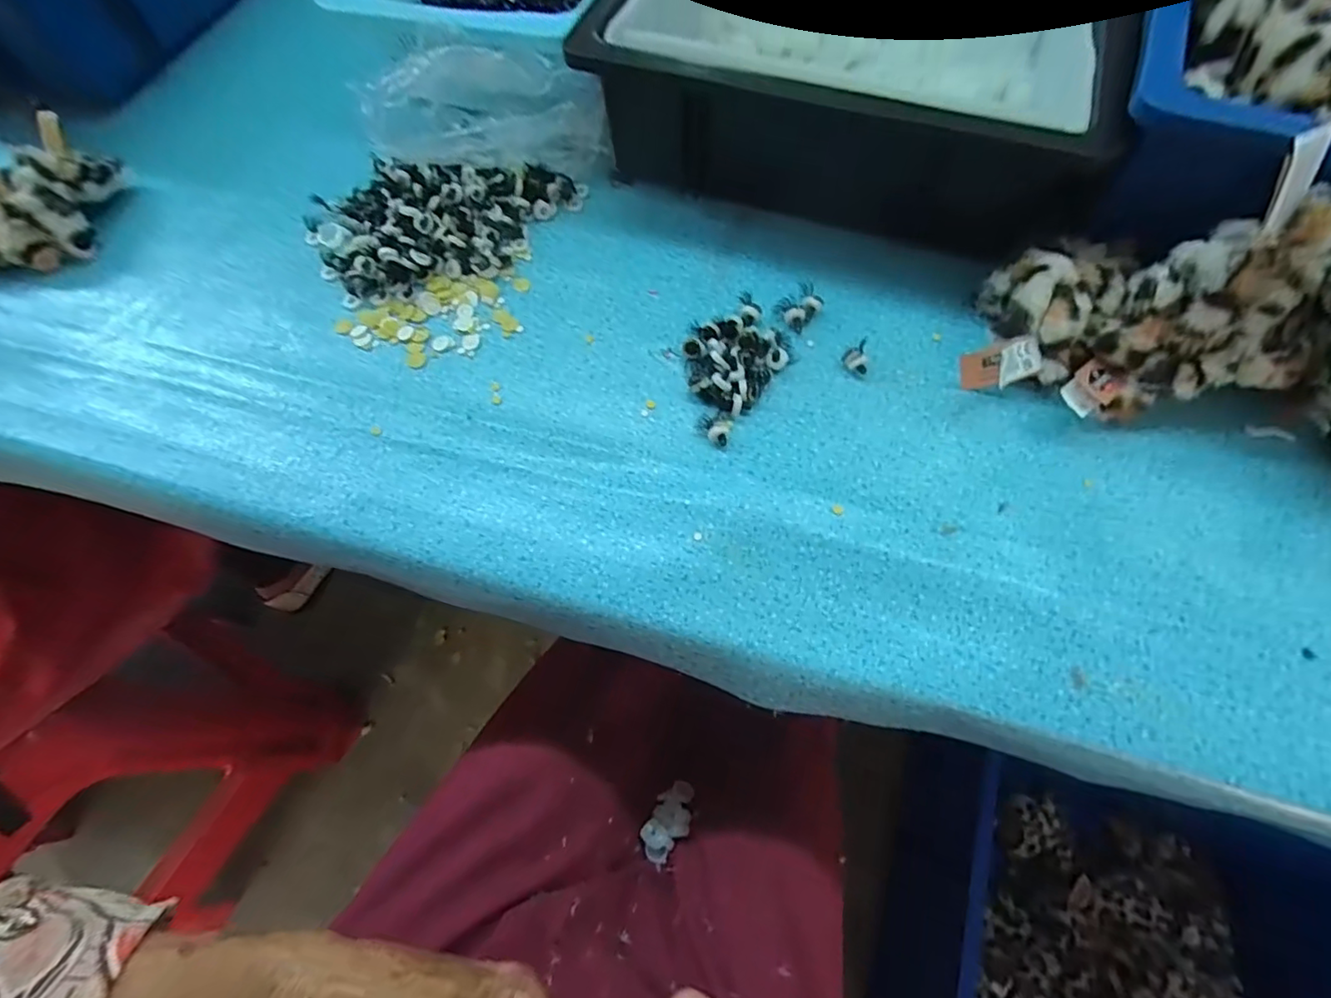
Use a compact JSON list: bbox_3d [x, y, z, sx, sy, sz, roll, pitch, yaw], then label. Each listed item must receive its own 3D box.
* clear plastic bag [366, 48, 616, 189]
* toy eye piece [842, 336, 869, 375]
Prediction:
[{"bbox_3d":[-0.114,-0.260,0.376,0.152,0.066,0.057,-7,66,-18],"label":"clear plastic bag"},{"bbox_3d":[0.115,-0.086,0.338,0.015,0.010,0.021,12,68,7],"label":"toy eye piece"}]

